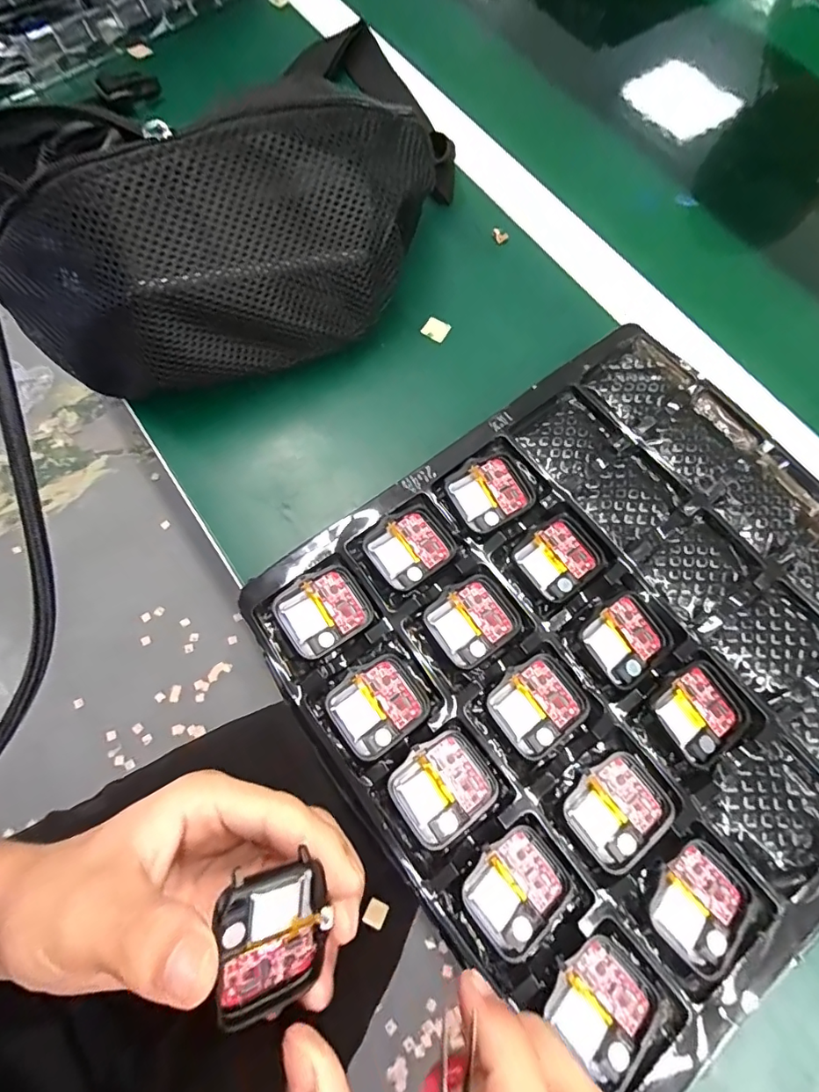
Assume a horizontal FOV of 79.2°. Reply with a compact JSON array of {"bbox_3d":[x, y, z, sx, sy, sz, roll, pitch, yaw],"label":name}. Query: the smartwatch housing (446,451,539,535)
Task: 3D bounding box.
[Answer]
[{"bbox_3d":[0.044,-0.030,0.265,0.043,0.006,0.038,-32,75,-12],"label":"smartwatch housing"}]

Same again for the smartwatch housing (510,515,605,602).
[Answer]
[{"bbox_3d":[0.079,0.006,0.256,0.042,0.005,0.036,-34,75,-13],"label":"smartwatch housing"}]

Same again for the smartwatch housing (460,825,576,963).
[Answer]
[{"bbox_3d":[0.045,0.144,0.209,0.041,0.010,0.038,-36,75,-13],"label":"smartwatch housing"}]

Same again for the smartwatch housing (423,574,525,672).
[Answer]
[{"bbox_3d":[0.032,0.037,0.245,0.042,0.006,0.038,-32,75,-12],"label":"smartwatch housing"}]

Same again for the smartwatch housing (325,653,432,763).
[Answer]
[{"bbox_3d":[-0.014,0.075,0.233,0.042,0.013,0.036,-35,75,-13],"label":"smartwatch housing"}]

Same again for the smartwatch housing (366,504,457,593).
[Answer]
[{"bbox_3d":[0.001,0.000,0.257,0.041,0.010,0.036,-35,75,-13],"label":"smartwatch housing"}]

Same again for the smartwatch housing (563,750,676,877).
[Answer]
[{"bbox_3d":[0.091,0.115,0.217,0.042,0.006,0.035,-38,76,-14],"label":"smartwatch housing"}]

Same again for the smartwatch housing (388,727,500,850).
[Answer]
[{"bbox_3d":[0.015,0.106,0.218,0.043,0.008,0.037,-31,74,-12],"label":"smartwatch housing"}]

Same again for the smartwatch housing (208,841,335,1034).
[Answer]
[{"bbox_3d":[-0.045,0.129,0.162,0.035,0.007,0.043,3,87,-39],"label":"smartwatch housing"}]

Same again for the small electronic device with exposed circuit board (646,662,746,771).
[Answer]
[{"bbox_3d":[0.135,0.077,0.230,0.040,0.009,0.037,-33,75,-12],"label":"small electronic device with exposed circuit board"}]

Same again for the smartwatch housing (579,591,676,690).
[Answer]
[{"bbox_3d":[0.106,0.045,0.241,0.041,0.005,0.036,-35,75,-13],"label":"smartwatch housing"}]

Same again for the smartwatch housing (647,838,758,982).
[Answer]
[{"bbox_3d":[0.121,0.148,0.206,0.042,0.008,0.038,-42,77,-15],"label":"smartwatch housing"}]

